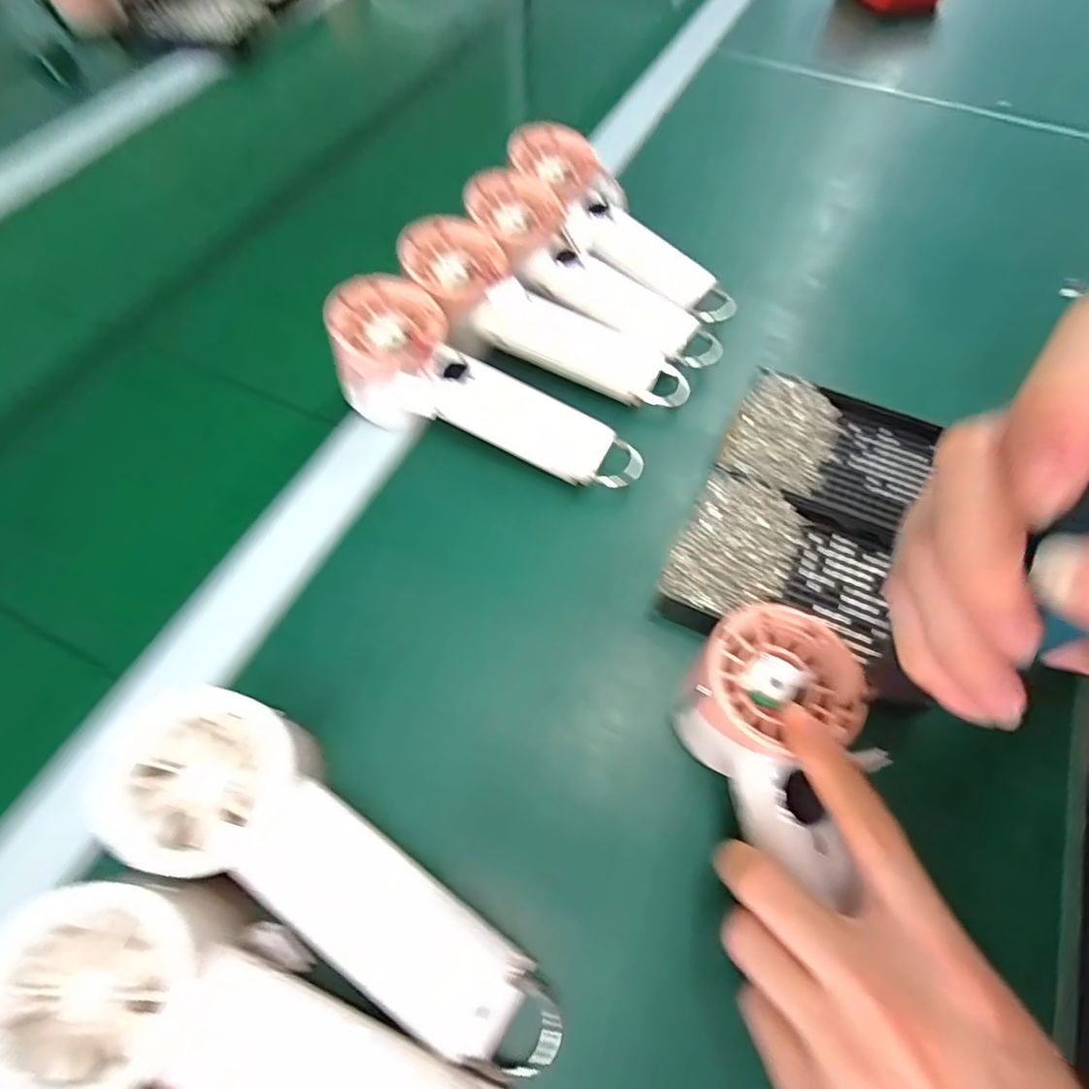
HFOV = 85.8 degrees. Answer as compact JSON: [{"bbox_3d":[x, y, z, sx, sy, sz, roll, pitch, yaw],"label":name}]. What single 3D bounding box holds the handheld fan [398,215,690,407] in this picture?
[{"bbox_3d":[0.000,-0.143,0.377,0.196,0.033,0.058,31,64,-4],"label":"handheld fan"}]

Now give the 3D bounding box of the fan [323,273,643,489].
[{"bbox_3d":[-0.040,-0.083,0.361,0.198,0.056,0.069,28,64,-1],"label":"fan"}]

